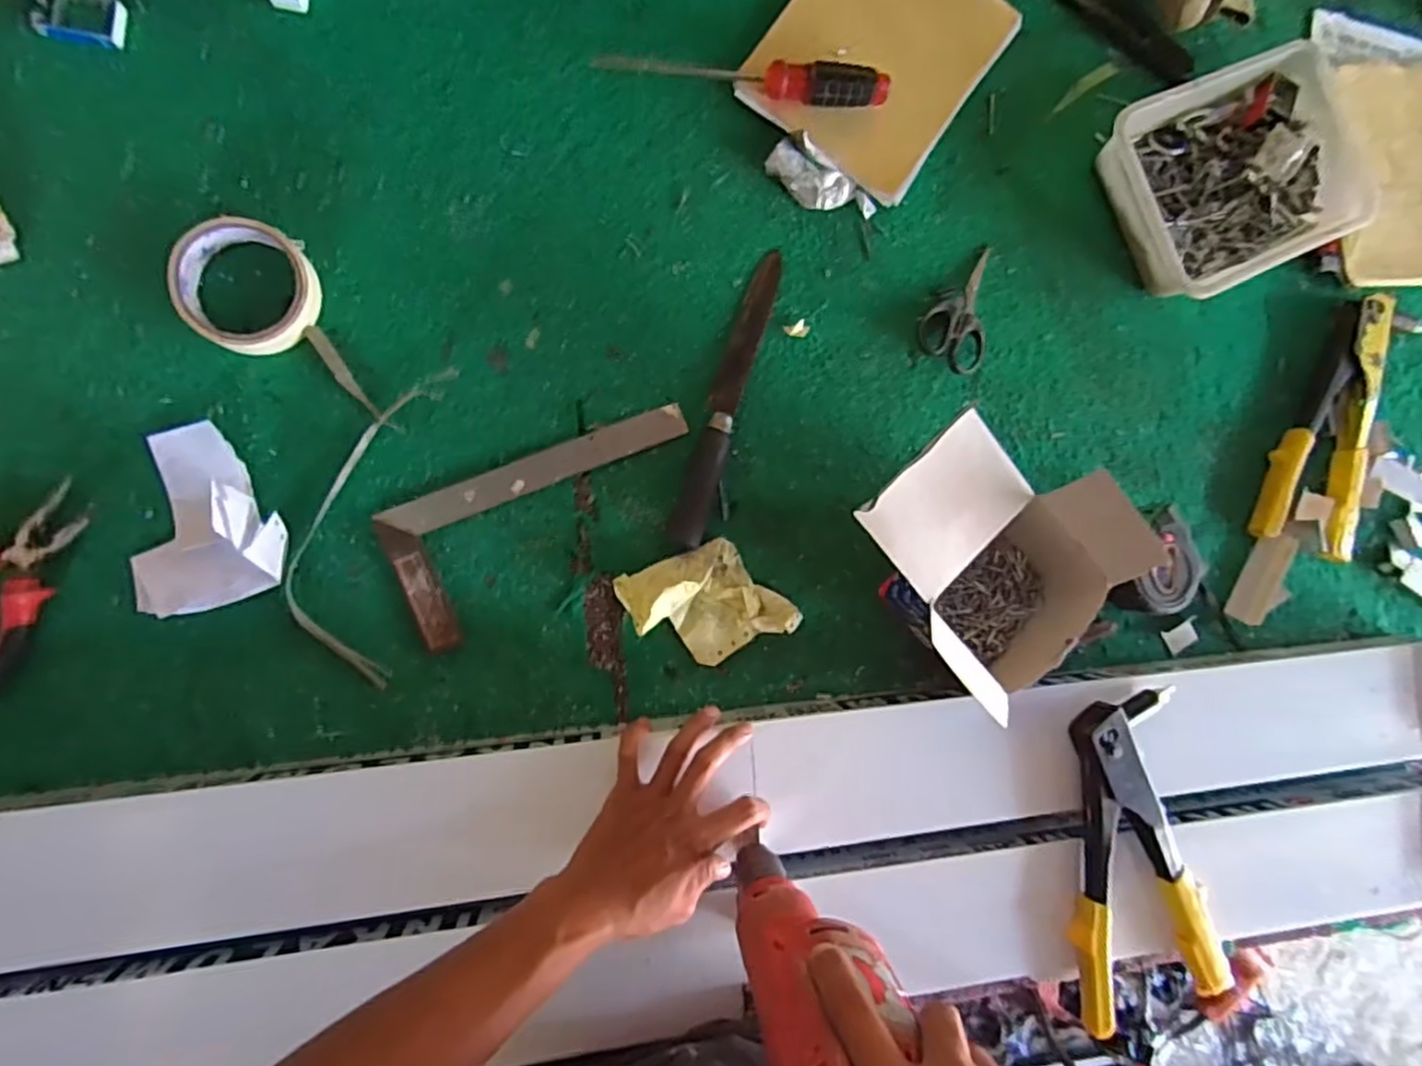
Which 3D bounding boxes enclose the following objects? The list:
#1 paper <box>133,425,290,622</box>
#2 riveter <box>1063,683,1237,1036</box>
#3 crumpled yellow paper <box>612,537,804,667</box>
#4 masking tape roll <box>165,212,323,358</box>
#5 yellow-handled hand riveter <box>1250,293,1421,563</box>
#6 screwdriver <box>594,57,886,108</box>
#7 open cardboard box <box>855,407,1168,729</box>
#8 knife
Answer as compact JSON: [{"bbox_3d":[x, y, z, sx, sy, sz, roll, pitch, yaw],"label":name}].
[{"bbox_3d":[-0.354,-0.012,0.476,0.098,0.054,0.128,-8,91,-10],"label":"paper"},{"bbox_3d":[0.336,0.259,0.555,0.118,0.023,0.247,-11,90,-9],"label":"riveter"},{"bbox_3d":[-0.001,0.056,0.545,0.117,0.034,0.091,-25,94,-9],"label":"crumpled yellow paper"},{"bbox_3d":[-0.327,-0.172,0.493,0.089,0.021,0.089,0,90,-10],"label":"masking tape roll"},{"bbox_3d":[0.581,-0.101,0.646,0.105,0.026,0.238,18,87,-9],"label":"yellow-handled hand riveter"},{"bbox_3d":[0.028,-0.362,0.555,0.228,0.034,0.030,3,89,-10],"label":"screwdriver"},{"bbox_3d":[0.197,0.017,0.531,0.163,0.127,0.185,-42,96,-7],"label":"open cardboard box"},{"bbox_3d":[0.015,-0.110,0.559,0.027,0.013,0.246,18,87,-9],"label":"knife"}]

